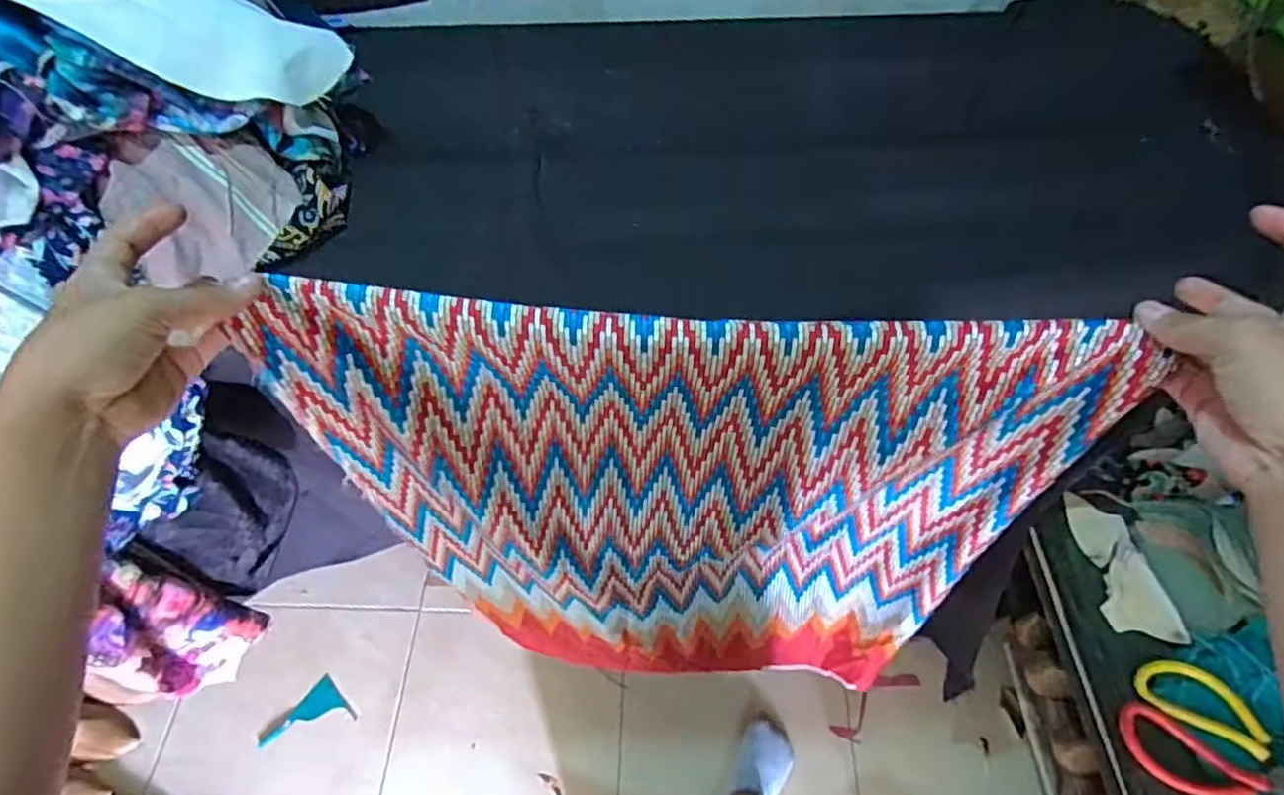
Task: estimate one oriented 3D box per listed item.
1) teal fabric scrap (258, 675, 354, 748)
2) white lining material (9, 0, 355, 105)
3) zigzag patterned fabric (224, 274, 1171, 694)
[{"bbox_3d":[-0.588,0.577,1.192,0.104,0.015,0.144,38,65,24],"label":"teal fabric scrap"},{"bbox_3d":[-0.382,-0.312,0.596,0.226,0.042,0.102,-3,52,-31],"label":"white lining material"},{"bbox_3d":[0.025,0.109,0.533,0.466,0.474,0.063,2,56,3],"label":"zigzag patterned fabric"}]

